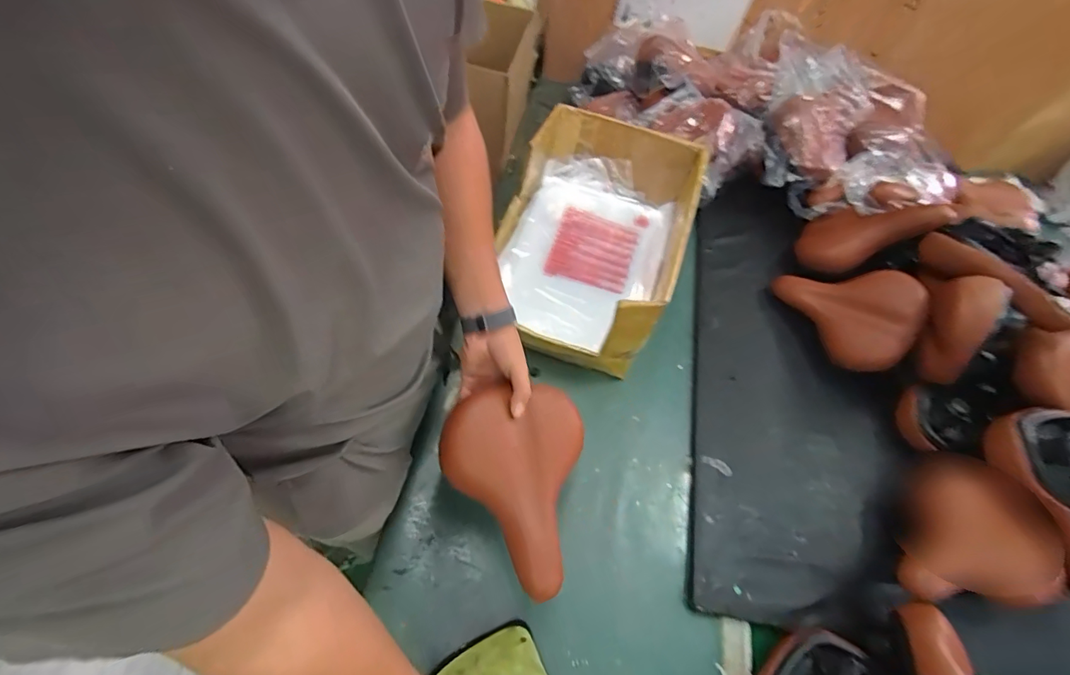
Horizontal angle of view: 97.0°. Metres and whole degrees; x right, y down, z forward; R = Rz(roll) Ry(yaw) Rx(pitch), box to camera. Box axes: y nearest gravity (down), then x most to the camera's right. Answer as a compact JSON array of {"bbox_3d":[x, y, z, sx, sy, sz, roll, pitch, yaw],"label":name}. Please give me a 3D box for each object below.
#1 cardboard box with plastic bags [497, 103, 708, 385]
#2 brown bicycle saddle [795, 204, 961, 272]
[{"bbox_3d":[0.100,-0.186,0.865,0.303,0.204,0.423,19,58,5],"label":"cardboard box with plastic bags"},{"bbox_3d":[0.652,-0.205,0.925,0.053,0.246,0.127,45,55,-28],"label":"brown bicycle saddle"}]

